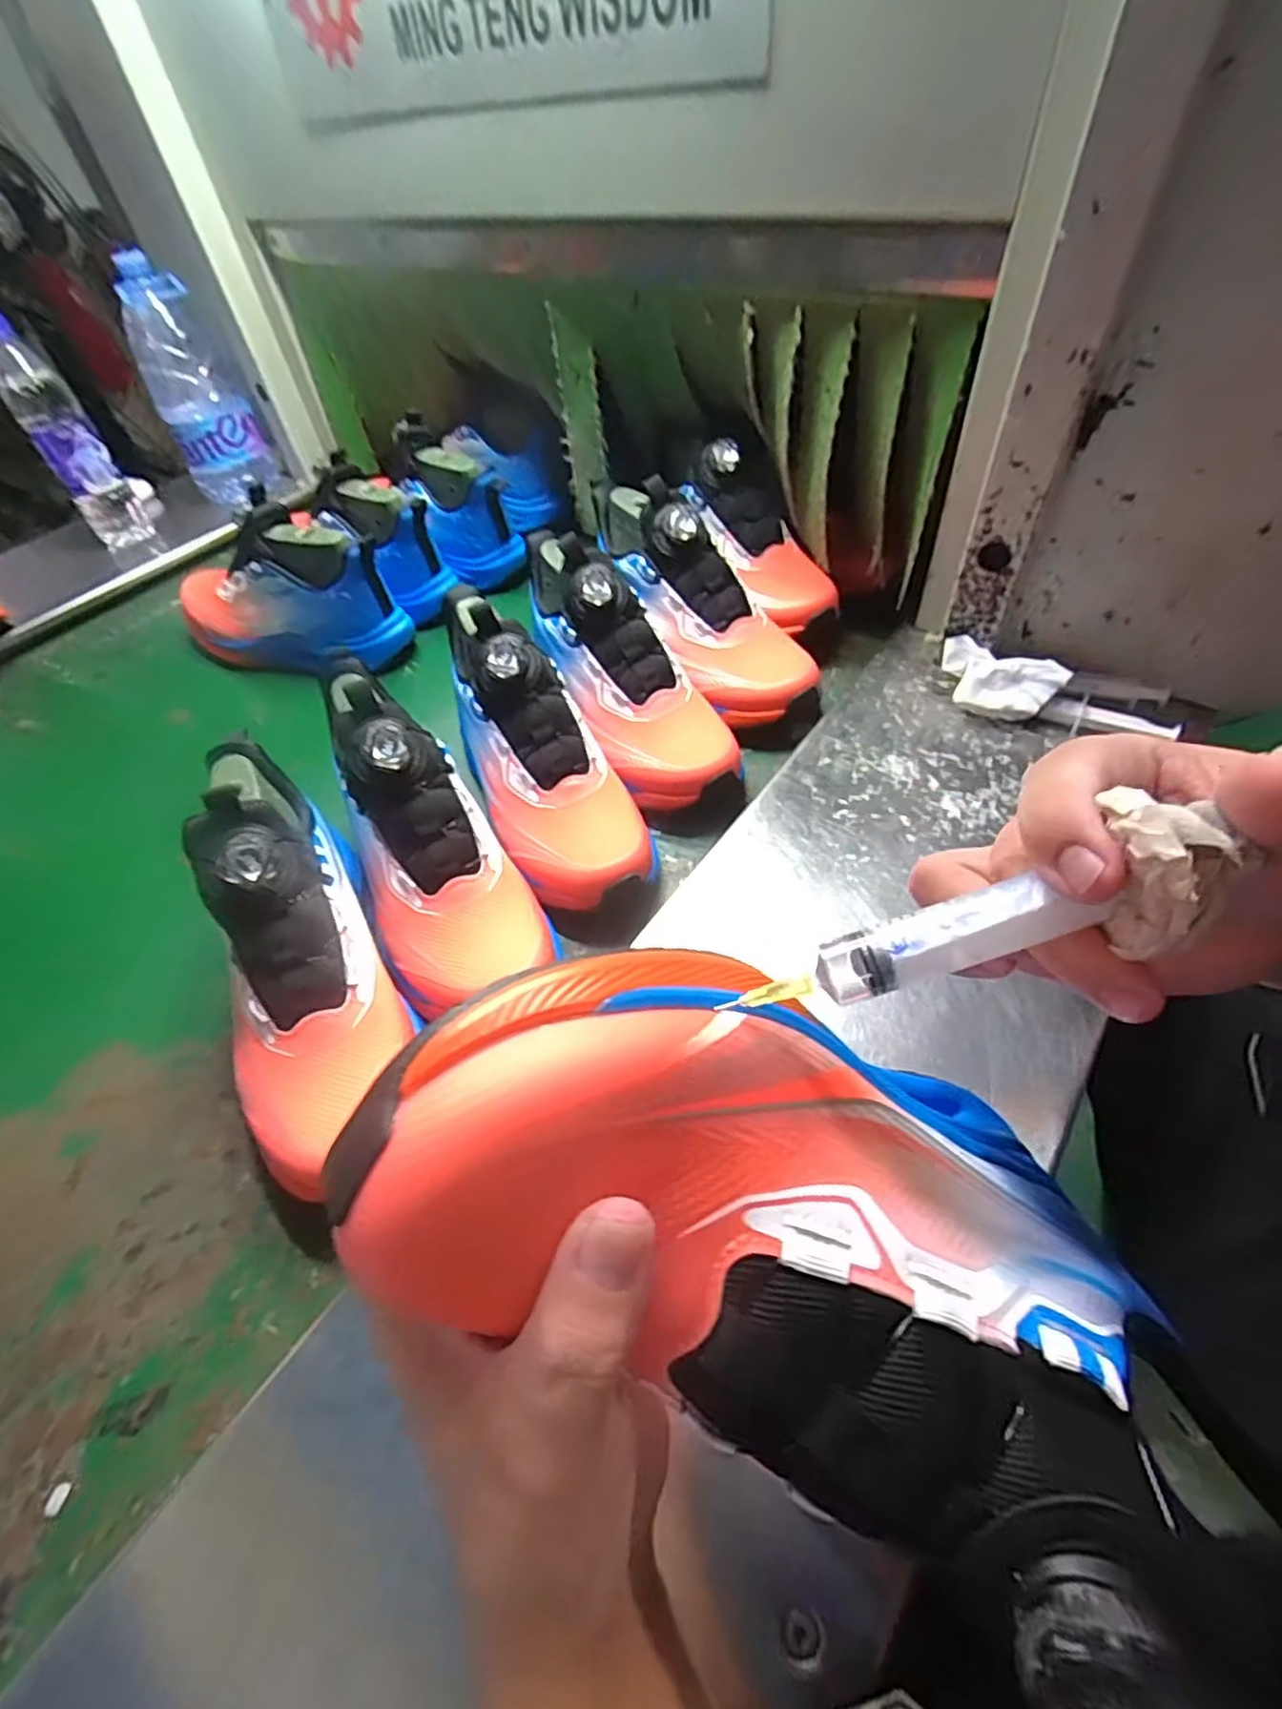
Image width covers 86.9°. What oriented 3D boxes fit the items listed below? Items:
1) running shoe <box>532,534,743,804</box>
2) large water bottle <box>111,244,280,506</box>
[{"bbox_3d":[-0.015,-0.158,0.516,0.097,0.086,0.272,-28,76,-17],"label":"running shoe"},{"bbox_3d":[-0.554,-0.584,0.851,0.086,0.231,0.094,3,51,8],"label":"large water bottle"}]

